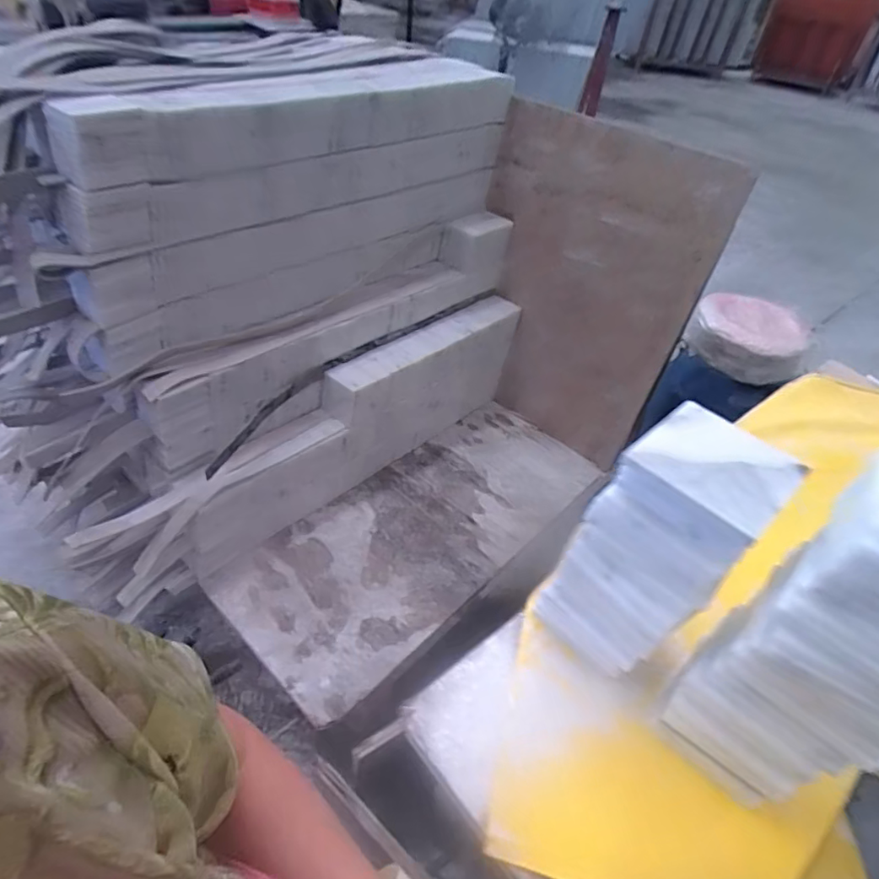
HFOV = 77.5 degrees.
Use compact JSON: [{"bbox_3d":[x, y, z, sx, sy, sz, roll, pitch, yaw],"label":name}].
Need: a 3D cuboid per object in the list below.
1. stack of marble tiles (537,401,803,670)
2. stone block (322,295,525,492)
[{"bbox_3d":[0.193,0.104,0.483,0.104,0.249,0.116,-26,53,-29],"label":"stack of marble tiles"},{"bbox_3d":[-0.035,-0.139,1.517,0.656,0.327,0.107,-30,55,-32],"label":"stone block"}]

